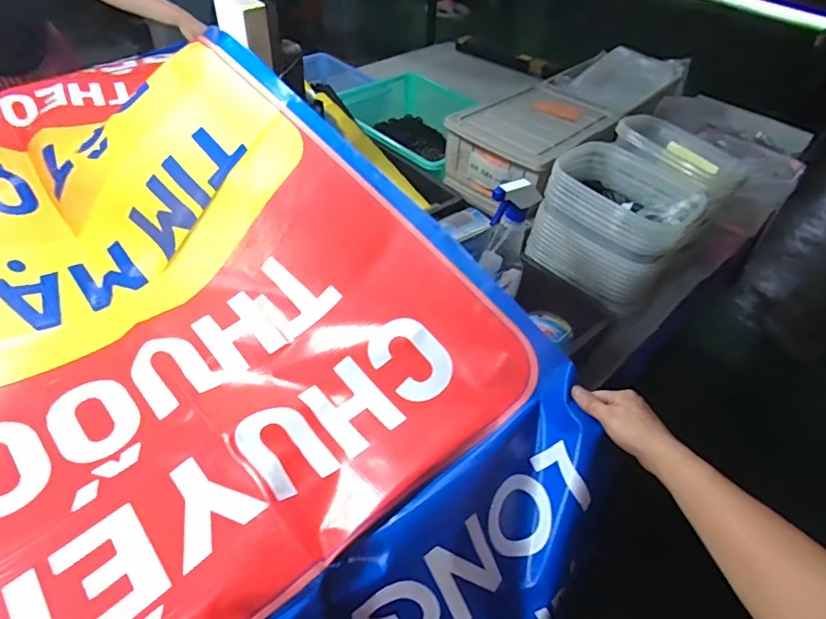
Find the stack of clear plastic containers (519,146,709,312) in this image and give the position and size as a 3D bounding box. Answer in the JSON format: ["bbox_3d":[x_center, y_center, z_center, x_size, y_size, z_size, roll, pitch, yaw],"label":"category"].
[{"bbox_3d":[0.320,-0.144,0.806,0.215,0.149,0.197,31,51,23],"label":"stack of clear plastic containers"}]

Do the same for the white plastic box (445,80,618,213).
[{"bbox_3d":[0.234,-0.313,0.974,0.238,0.131,0.323,31,51,23],"label":"white plastic box"}]

